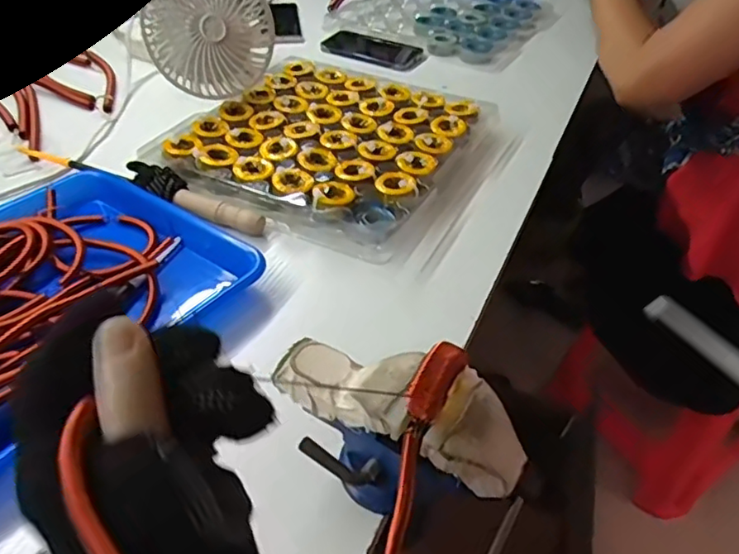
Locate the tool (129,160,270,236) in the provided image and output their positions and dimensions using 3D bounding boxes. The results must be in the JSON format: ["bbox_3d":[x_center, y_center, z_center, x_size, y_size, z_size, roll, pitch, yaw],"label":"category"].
[{"bbox_3d":[-0.172,-0.075,0.583,0.156,0.030,0.038,24,46,21],"label":"tool"}]

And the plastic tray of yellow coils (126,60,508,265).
[{"bbox_3d":[-0.042,-0.154,0.664,0.282,0.034,0.280,20,44,17],"label":"plastic tray of yellow coils"}]

